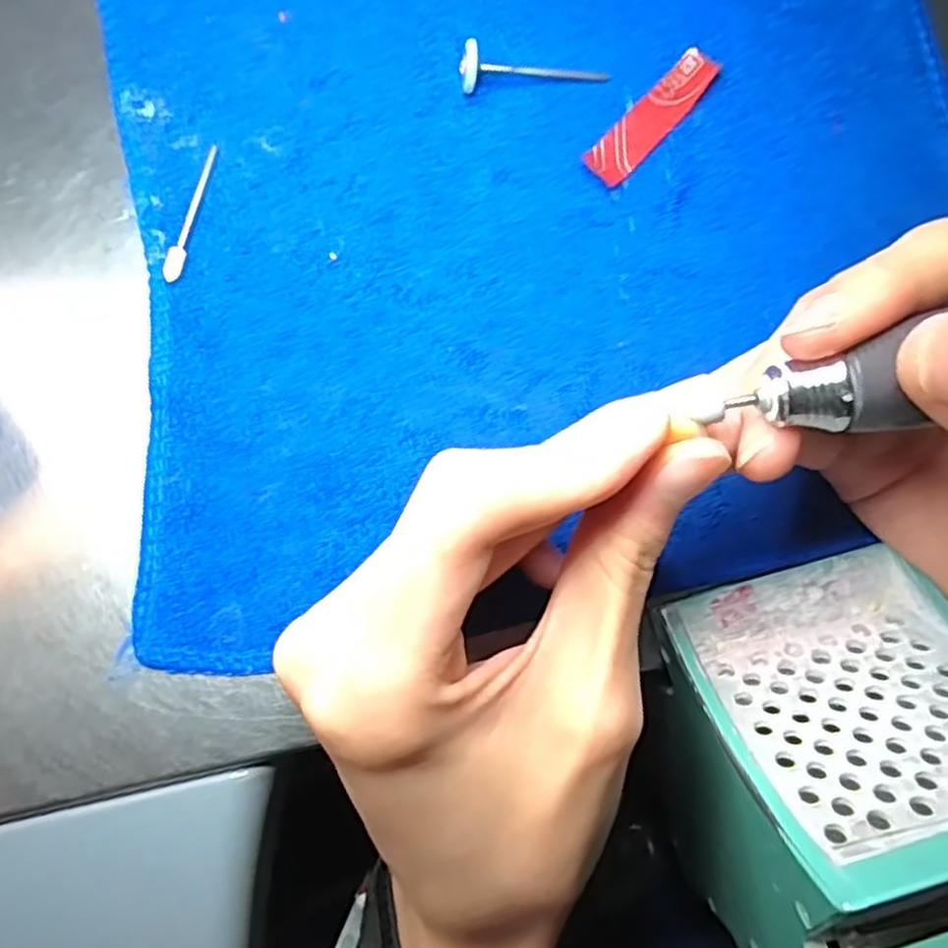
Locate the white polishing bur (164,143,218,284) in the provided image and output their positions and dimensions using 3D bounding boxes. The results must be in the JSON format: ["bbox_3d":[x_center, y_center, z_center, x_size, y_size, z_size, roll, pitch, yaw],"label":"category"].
[{"bbox_3d":[-0.089,-0.082,0.232,0.005,0.004,0.047,10,80,1],"label":"white polishing bur"}]

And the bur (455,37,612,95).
[{"bbox_3d":[0.019,-0.130,0.236,0.047,0.014,0.011,-8,80,-2],"label":"bur"}]

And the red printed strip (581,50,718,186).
[{"bbox_3d":[0.057,-0.115,0.238,0.015,0.004,0.055,43,82,6],"label":"red printed strip"}]

